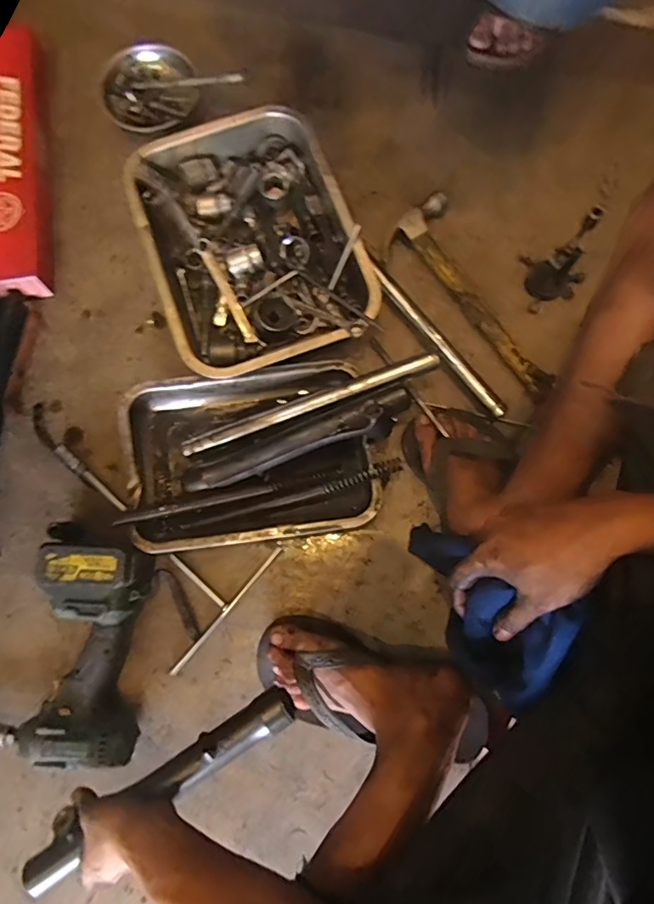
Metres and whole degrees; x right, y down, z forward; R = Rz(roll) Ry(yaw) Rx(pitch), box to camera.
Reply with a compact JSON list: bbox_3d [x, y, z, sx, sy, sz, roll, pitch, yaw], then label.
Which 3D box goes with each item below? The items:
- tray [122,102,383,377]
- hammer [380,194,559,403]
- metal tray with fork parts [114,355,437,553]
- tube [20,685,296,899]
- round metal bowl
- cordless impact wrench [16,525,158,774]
[{"bbox_3d":[-0.103,-0.284,0.727,0.272,0.073,0.367,-18,79,-4],"label":"tray"},{"bbox_3d":[0.217,-0.225,0.728,0.112,0.025,0.314,-42,81,-8],"label":"hammer"},{"bbox_3d":[-0.066,-0.002,0.654,0.361,0.086,0.211,-7,78,-1],"label":"metal tray with fork parts"},{"bbox_3d":[-0.172,0.341,0.543,0.298,0.037,0.045,-31,80,-7],"label":"tube"},{"bbox_3d":[-0.270,-0.549,0.817,0.138,0.056,0.141,0,78,0],"label":"round metal bowl"},{"bbox_3d":[-0.279,0.223,0.619,0.132,0.080,0.269,1,78,0],"label":"cordless impact wrench"}]

